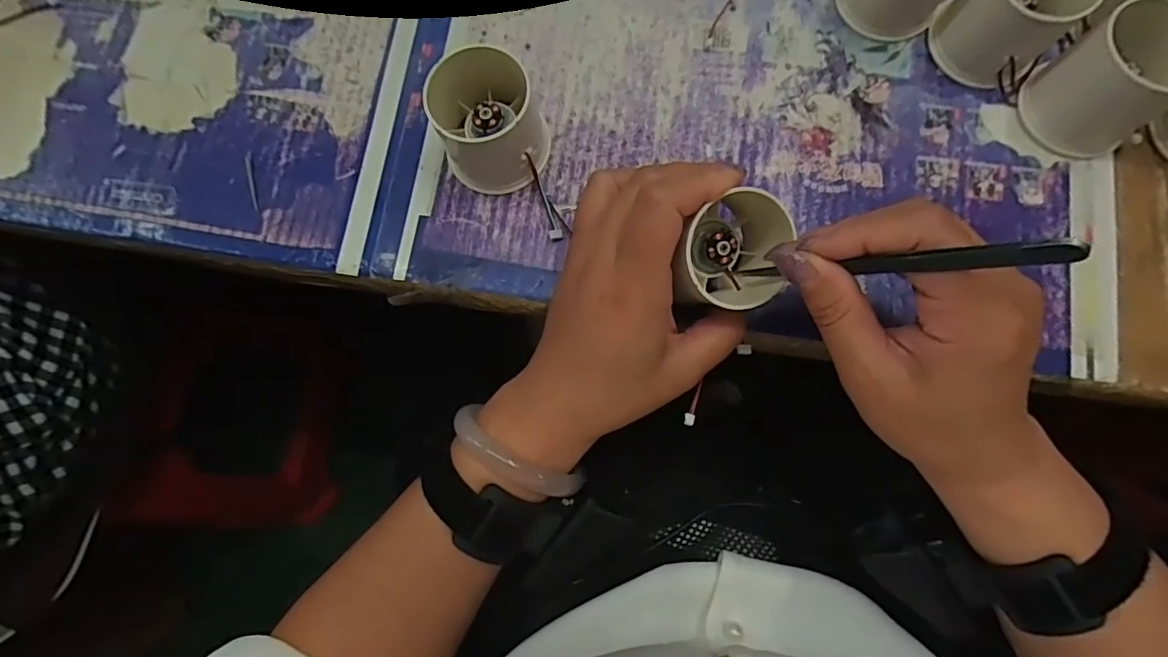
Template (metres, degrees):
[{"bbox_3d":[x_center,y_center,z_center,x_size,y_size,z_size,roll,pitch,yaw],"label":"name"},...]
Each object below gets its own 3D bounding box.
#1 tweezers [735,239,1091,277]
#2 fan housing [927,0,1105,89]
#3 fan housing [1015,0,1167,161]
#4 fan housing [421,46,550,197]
[{"bbox_3d":[0.105,-0.024,0.207,0.008,0.133,0.004,26,81,-24],"label":"tweezers"},{"bbox_3d":[0.217,-0.162,0.280,0.054,0.049,0.052,-43,81,-5],"label":"fan housing"},{"bbox_3d":[0.261,-0.122,0.270,0.055,0.048,0.053,-35,81,-3],"label":"fan housing"},{"bbox_3d":[-0.049,-0.107,0.284,0.054,0.046,0.059,-19,80,-1],"label":"fan housing"}]

